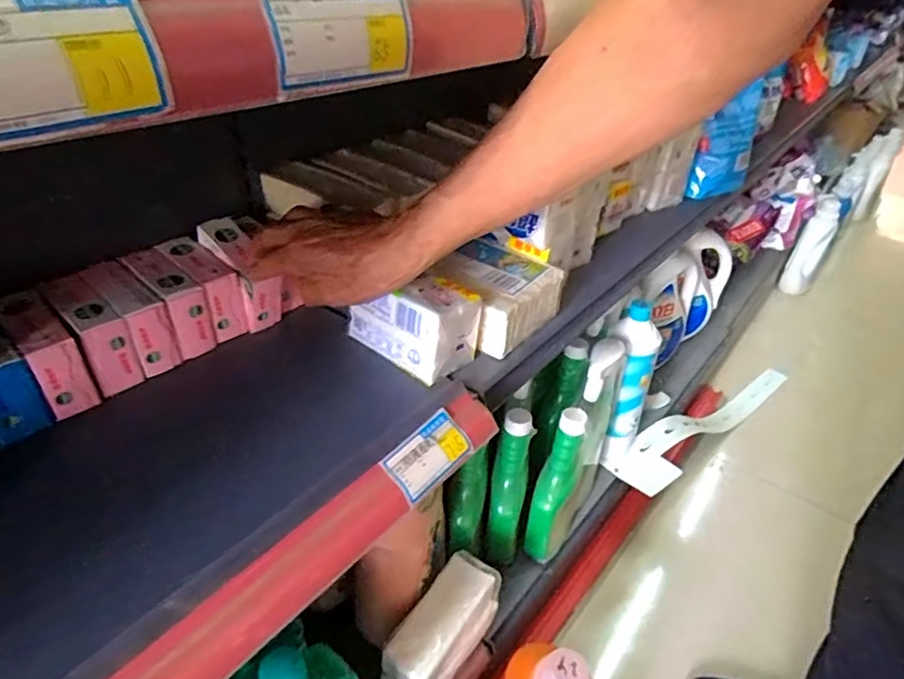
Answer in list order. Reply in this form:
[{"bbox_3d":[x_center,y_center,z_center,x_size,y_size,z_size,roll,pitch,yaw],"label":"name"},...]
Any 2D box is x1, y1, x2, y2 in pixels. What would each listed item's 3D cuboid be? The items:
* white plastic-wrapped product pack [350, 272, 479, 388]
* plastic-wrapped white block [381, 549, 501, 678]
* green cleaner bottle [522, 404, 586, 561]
[{"bbox_3d":[-0.031,-0.022,0.511,0.104,0.069,0.067,29,43,31],"label":"white plastic-wrapped product pack"},{"bbox_3d":[-0.008,0.316,0.625,0.065,0.075,0.154,24,41,26],"label":"plastic-wrapped white block"},{"bbox_3d":[0.136,0.188,0.735,0.049,0.203,0.094,17,38,18],"label":"green cleaner bottle"}]

